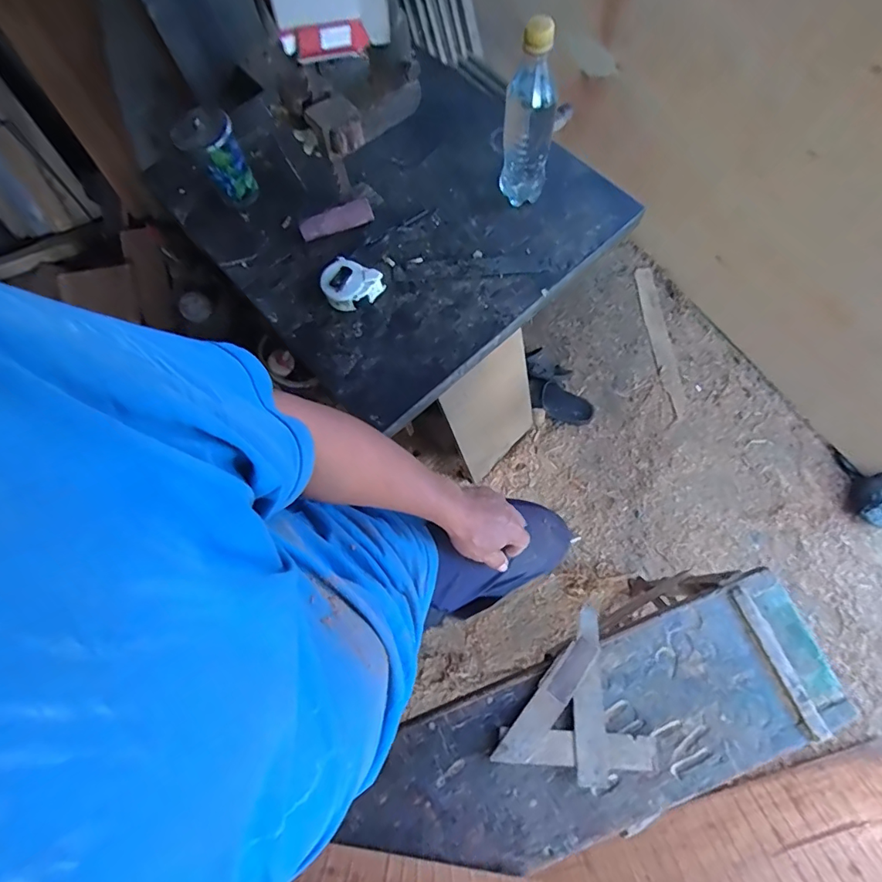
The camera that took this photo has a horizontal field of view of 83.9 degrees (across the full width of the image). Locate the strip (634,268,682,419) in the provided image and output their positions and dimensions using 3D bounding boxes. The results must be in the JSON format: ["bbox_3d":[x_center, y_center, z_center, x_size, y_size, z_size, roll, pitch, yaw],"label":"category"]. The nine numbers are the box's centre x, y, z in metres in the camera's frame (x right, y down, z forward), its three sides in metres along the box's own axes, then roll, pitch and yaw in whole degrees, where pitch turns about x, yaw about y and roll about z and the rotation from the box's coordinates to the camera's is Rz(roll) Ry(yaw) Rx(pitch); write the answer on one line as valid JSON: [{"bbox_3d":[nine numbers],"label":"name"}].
[{"bbox_3d":[0.682,-0.321,1.534,0.055,0.015,0.513,-4,70,-1],"label":"strip"}]

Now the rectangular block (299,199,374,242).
[{"bbox_3d":[-0.145,-0.305,0.678,0.100,0.018,0.028,-21,71,-7],"label":"rectangular block"}]

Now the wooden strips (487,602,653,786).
[{"bbox_3d":[0.247,0.459,0.803,0.201,0.027,0.269,39,75,13],"label":"wooden strips"}]

